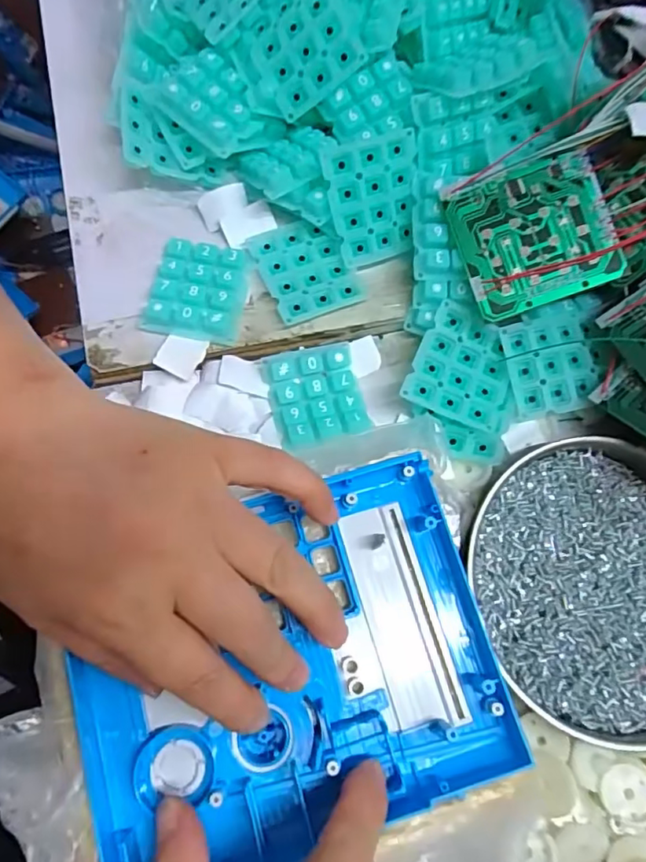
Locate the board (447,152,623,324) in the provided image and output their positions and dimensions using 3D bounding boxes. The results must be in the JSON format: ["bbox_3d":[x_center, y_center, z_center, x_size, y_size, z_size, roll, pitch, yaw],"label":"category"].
[{"bbox_3d":[0.106,-0.098,0.276,0.070,0.004,0.067,-20,87,8],"label":"board"}]

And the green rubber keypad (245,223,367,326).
[{"bbox_3d":[-0.010,-0.089,0.300,0.046,0.005,0.058,-23,75,-10],"label":"green rubber keypad"}]

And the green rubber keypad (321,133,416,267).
[{"bbox_3d":[0.028,-0.122,0.293,0.047,0.007,0.059,-15,118,-7],"label":"green rubber keypad"}]

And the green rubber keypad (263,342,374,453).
[{"bbox_3d":[-0.004,-0.018,0.290,0.047,0.009,0.052,-11,73,-7],"label":"green rubber keypad"}]

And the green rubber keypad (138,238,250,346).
[{"bbox_3d":[-0.066,-0.075,0.291,0.048,0.015,0.054,10,72,0],"label":"green rubber keypad"}]

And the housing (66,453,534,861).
[{"bbox_3d":[-0.014,0.094,0.226,0.164,0.026,0.131,-15,74,-4],"label":"housing"}]

